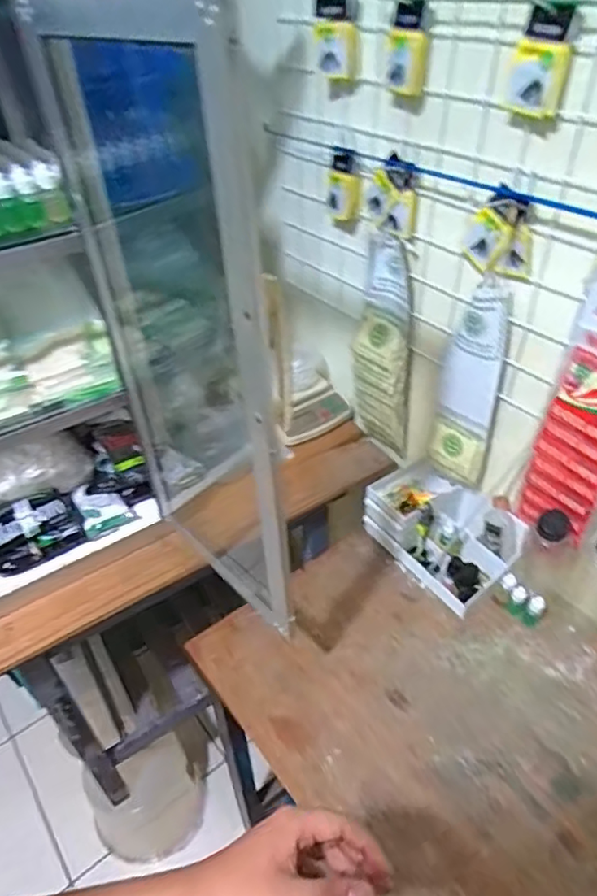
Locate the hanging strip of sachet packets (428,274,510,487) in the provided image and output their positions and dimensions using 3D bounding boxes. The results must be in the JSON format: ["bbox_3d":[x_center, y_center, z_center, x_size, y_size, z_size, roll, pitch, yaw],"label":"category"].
[{"bbox_3d":[0.239,-0.083,0.826,0.025,0.320,0.086,-32,46,-30],"label":"hanging strip of sachet packets"}]

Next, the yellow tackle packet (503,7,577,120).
[{"bbox_3d":[0.233,-0.375,0.563,0.059,0.087,0.021,33,50,29],"label":"yellow tackle packet"}]

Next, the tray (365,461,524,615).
[{"bbox_3d":[0.236,0.127,0.926,0.159,0.111,0.221,-27,46,-27],"label":"tray"}]

